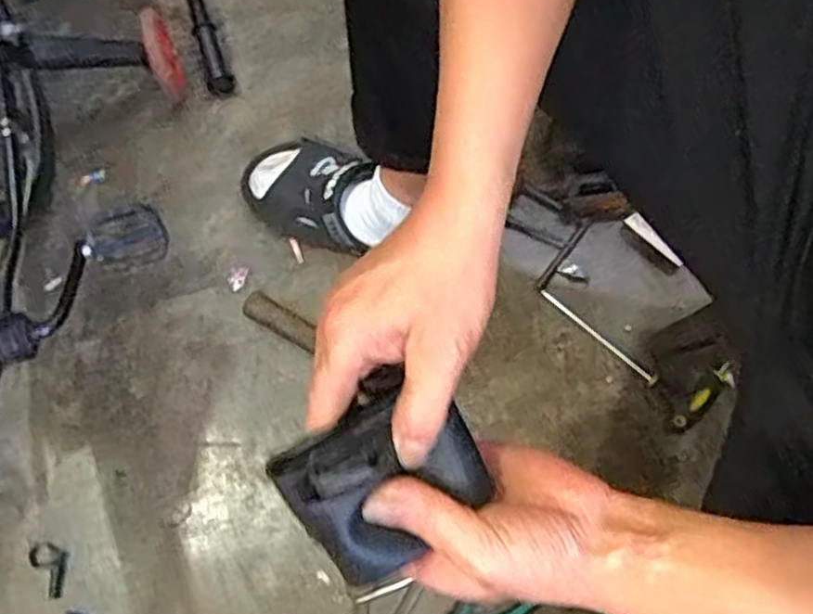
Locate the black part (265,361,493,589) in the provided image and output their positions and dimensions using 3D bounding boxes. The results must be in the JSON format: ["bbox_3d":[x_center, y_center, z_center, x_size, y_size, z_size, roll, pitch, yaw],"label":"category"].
[{"bbox_3d":[-0.015,0.078,0.362,0.092,0.038,0.086,-38,78,-13],"label":"black part"}]

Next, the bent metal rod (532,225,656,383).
[{"bbox_3d":[0.233,-0.006,0.811,0.171,0.015,0.097,41,77,14],"label":"bent metal rod"}]

